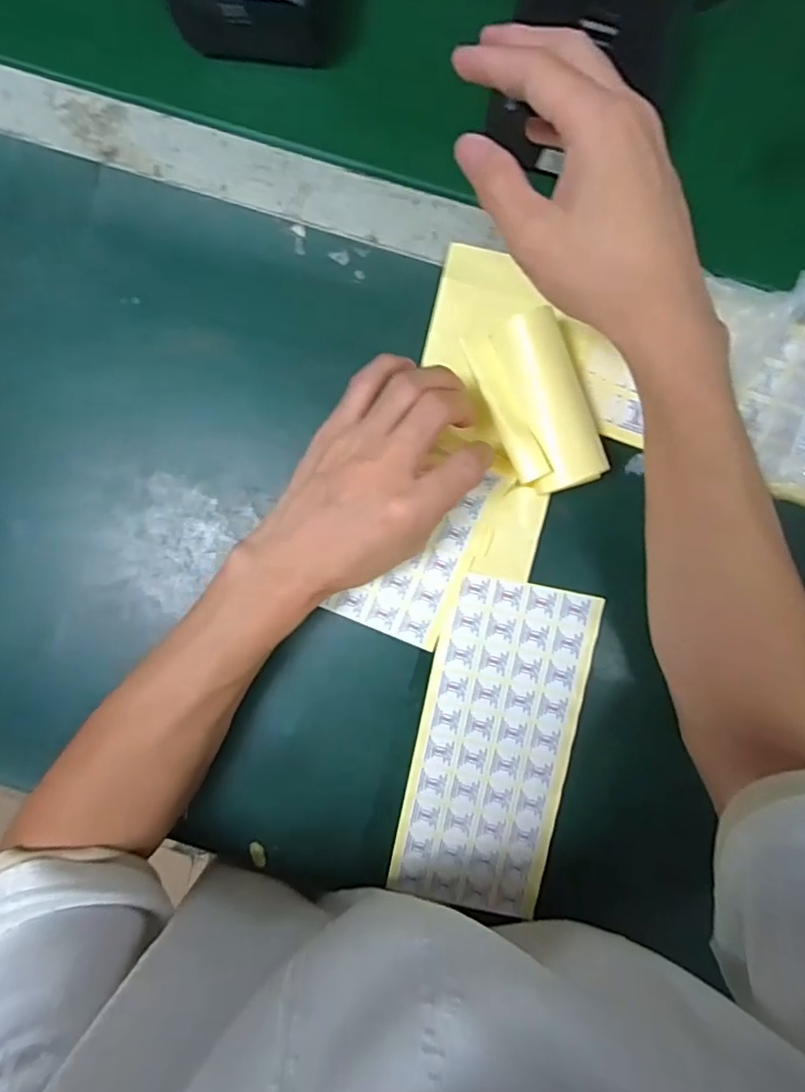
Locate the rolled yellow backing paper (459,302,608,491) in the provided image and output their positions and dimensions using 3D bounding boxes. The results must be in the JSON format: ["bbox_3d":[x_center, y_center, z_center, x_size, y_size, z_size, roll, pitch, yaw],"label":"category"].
[{"bbox_3d":[0.078,-0.084,0.334,0.058,0.028,0.103,-19,92,3],"label":"rolled yellow backing paper"}]

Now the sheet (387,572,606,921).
[{"bbox_3d":[0.058,0.125,0.366,0.095,0.004,0.204,12,92,1],"label":"sheet"}]

